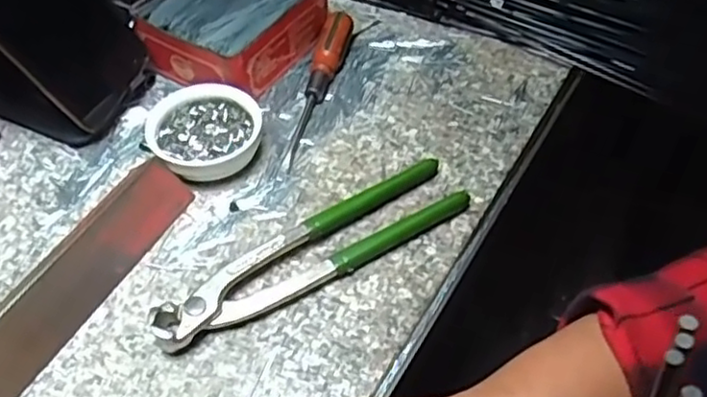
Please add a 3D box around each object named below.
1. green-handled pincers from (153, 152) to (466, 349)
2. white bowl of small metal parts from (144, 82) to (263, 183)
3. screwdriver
[{"bbox_3d":[-0.023,0.030,0.396,0.194,0.017,0.044,-27,56,-20],"label":"green-handled pincers"},{"bbox_3d":[-0.097,-0.043,0.447,0.070,0.020,0.068,0,51,0],"label":"white bowl of small metal parts"},{"bbox_3d":[-0.023,-0.082,0.485,0.022,0.020,0.144,8,52,7],"label":"screwdriver"}]

